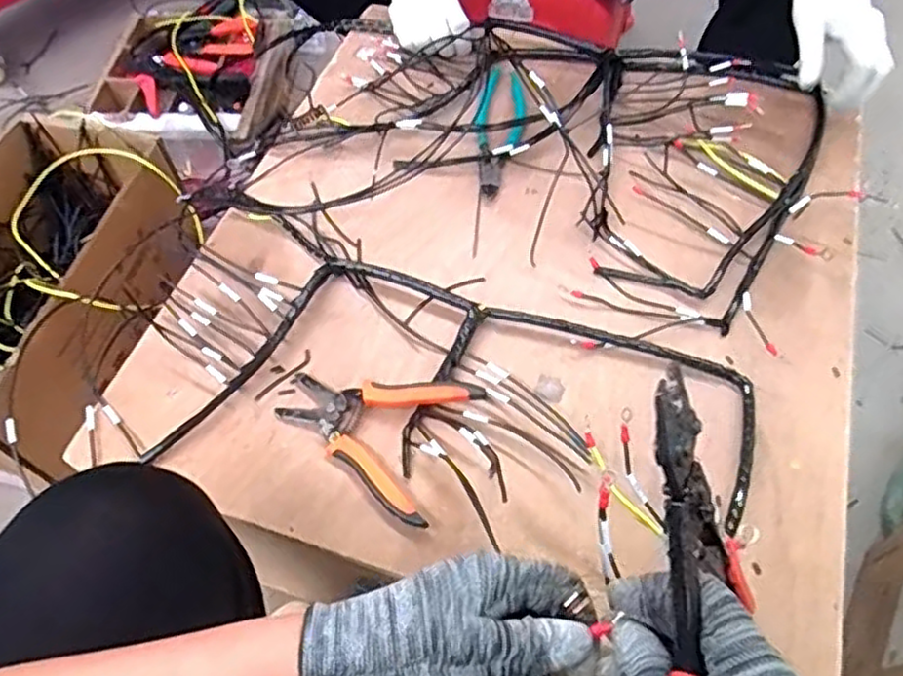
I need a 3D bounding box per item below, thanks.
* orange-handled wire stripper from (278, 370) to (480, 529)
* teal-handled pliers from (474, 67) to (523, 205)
[{"bbox_3d":[-0.070,0.073,0.574,0.154,0.020,0.119,18,60,12],"label":"orange-handled wire stripper"},{"bbox_3d":[0.049,-0.228,0.765,0.048,0.024,0.193,6,59,5],"label":"teal-handled pliers"}]

